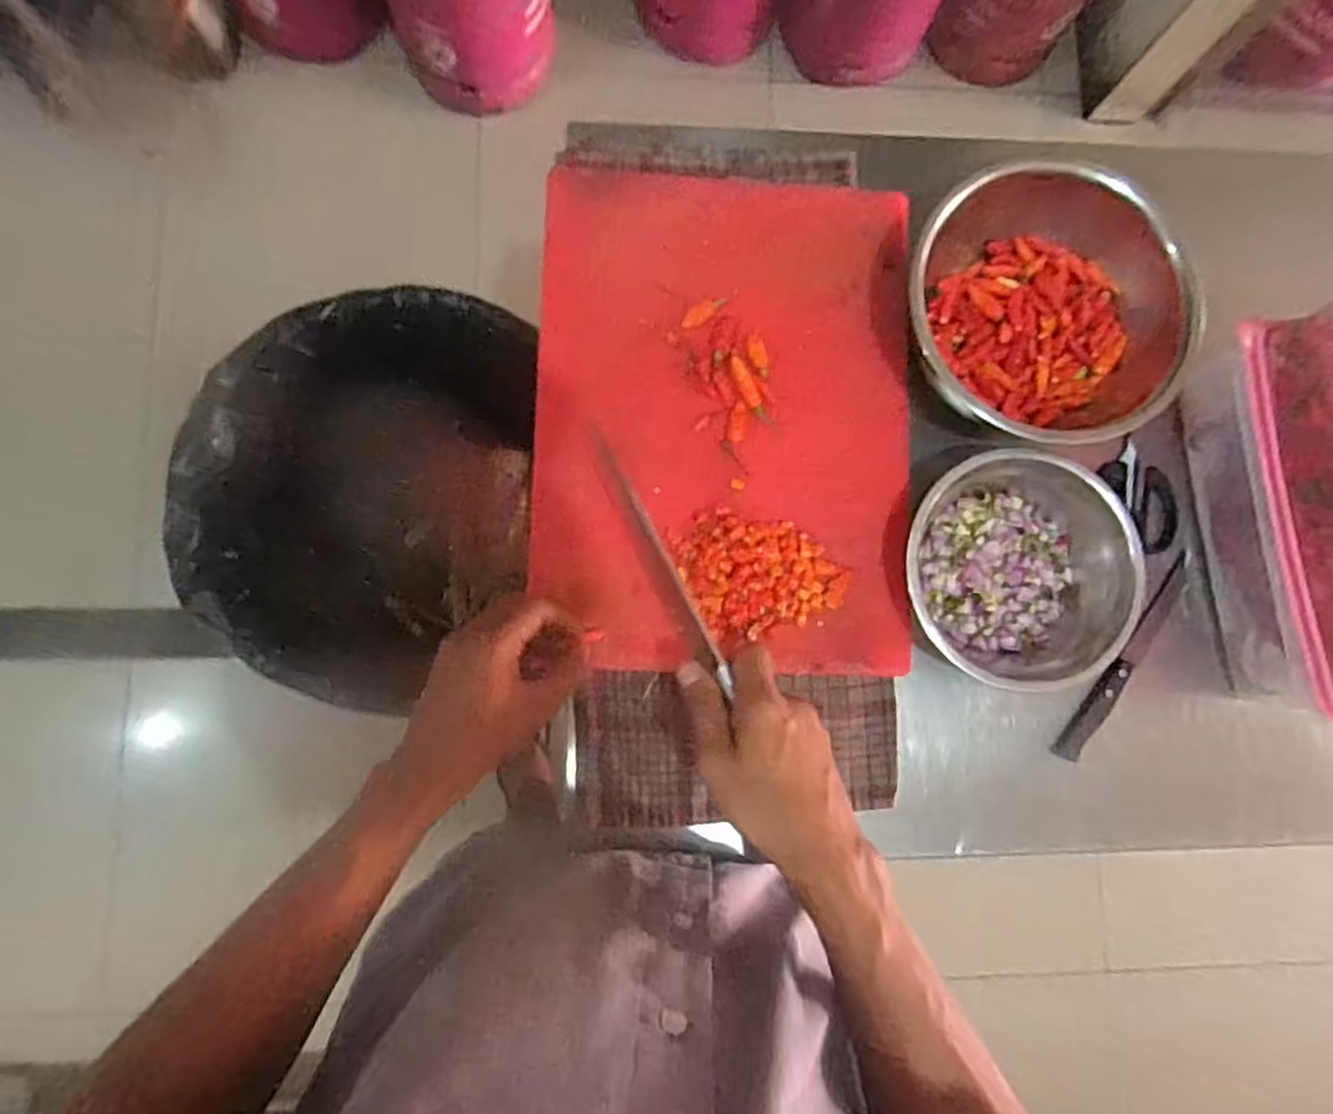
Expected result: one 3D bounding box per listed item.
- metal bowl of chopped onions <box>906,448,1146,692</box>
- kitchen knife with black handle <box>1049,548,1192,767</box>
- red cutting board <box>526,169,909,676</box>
[{"bbox_3d":[0.259,0.010,0.555,0.164,0.057,0.166,0,84,-4],"label":"metal bowl of chopped onions"},{"bbox_3d":[0.362,0.079,0.584,0.027,0.018,0.188,33,83,0],"label":"kitchen knife with black handle"},{"bbox_3d":[0.045,-0.112,0.573,0.282,0.023,0.386,3,84,-4],"label":"red cutting board"}]

